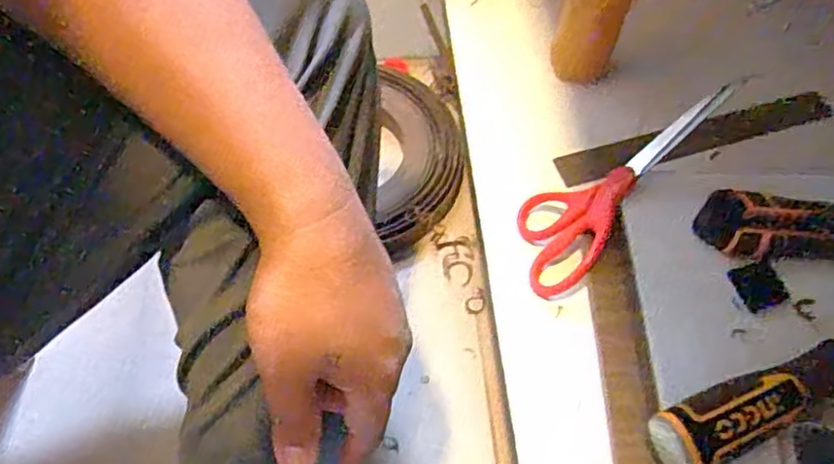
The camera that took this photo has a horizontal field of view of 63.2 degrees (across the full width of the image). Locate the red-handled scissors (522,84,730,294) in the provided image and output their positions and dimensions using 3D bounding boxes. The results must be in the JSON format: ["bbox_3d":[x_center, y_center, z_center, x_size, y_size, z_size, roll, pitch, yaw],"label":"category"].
[{"bbox_3d":[0.136,-0.034,0.468,0.175,0.017,0.066,-46,66,11],"label":"red-handled scissors"}]

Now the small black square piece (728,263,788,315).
[{"bbox_3d":[0.218,0.035,0.431,0.026,0.009,0.030,-19,61,-12],"label":"small black square piece"}]

